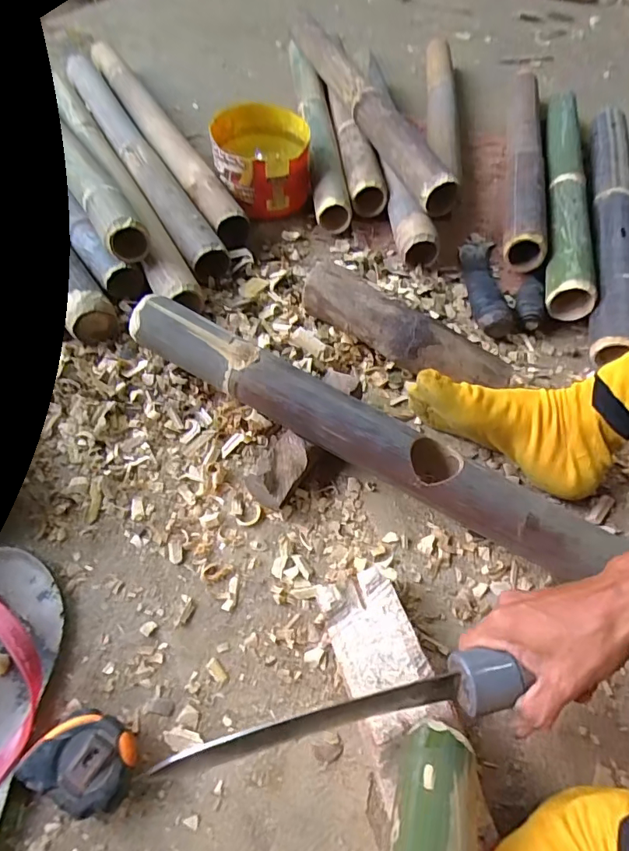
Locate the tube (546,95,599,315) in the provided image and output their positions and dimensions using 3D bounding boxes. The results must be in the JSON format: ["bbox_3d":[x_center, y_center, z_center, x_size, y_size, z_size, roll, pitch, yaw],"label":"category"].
[{"bbox_3d":[0.414,-0.397,0.796,0.064,0.070,0.585,15,57,5],"label":"tube"}]

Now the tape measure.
[{"bbox_3d":[-0.165,0.245,0.350,0.071,0.035,0.054,24,58,10],"label":"tape measure"}]

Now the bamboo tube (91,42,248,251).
[{"bbox_3d":[-0.270,-0.508,0.822,0.056,0.047,0.666,-25,62,-19],"label":"bamboo tube"}]

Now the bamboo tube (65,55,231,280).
[{"bbox_3d":[-0.303,-0.466,0.787,0.062,0.046,0.680,-24,62,-19],"label":"bamboo tube"}]

